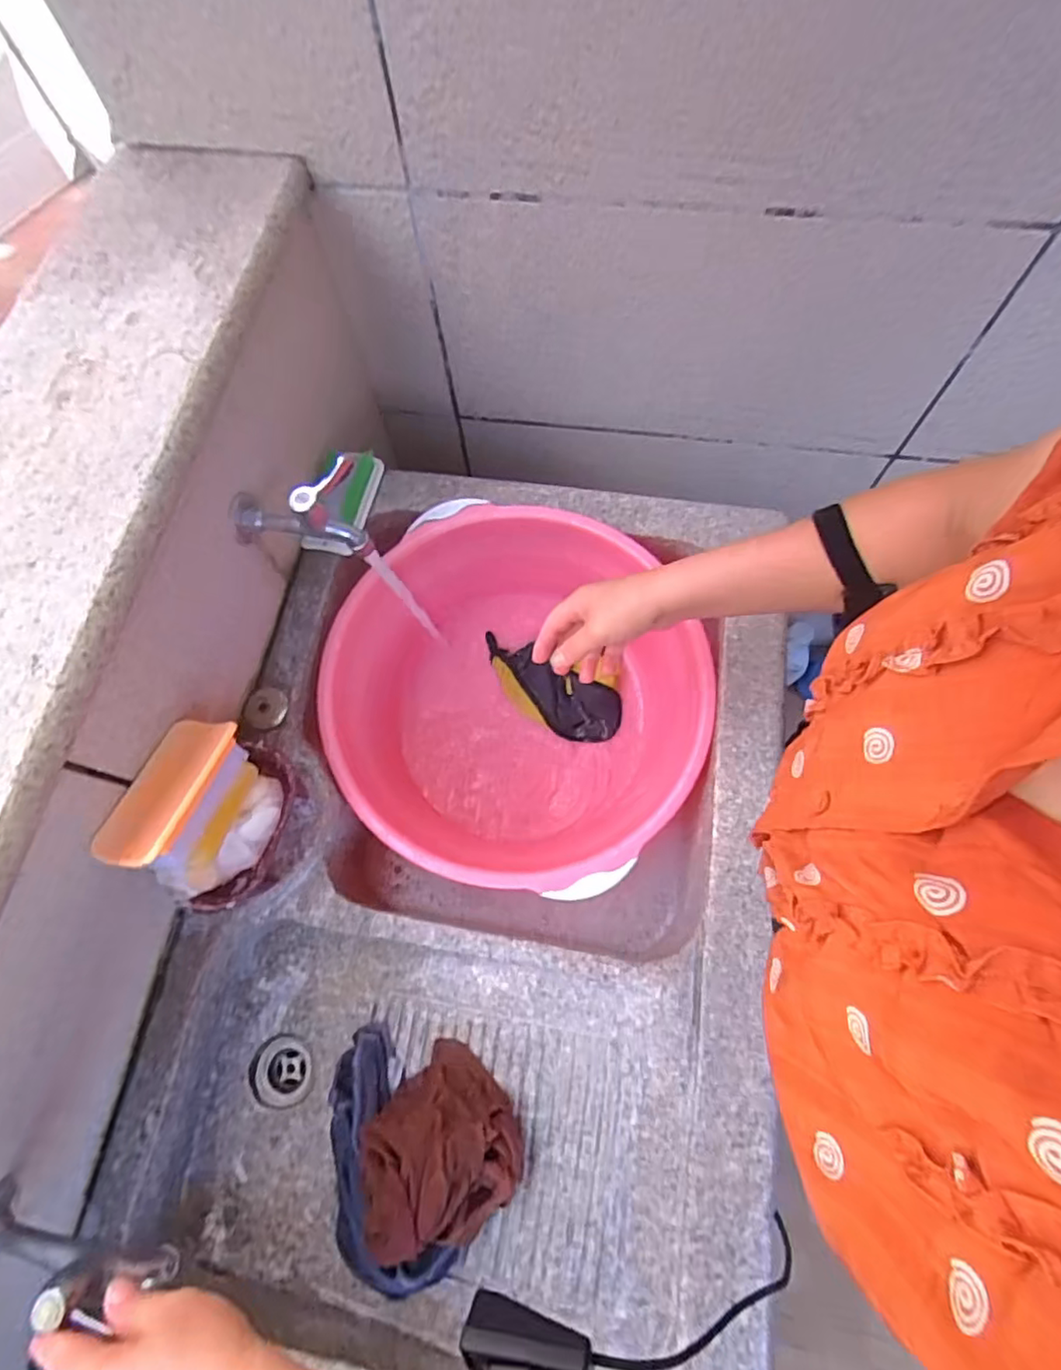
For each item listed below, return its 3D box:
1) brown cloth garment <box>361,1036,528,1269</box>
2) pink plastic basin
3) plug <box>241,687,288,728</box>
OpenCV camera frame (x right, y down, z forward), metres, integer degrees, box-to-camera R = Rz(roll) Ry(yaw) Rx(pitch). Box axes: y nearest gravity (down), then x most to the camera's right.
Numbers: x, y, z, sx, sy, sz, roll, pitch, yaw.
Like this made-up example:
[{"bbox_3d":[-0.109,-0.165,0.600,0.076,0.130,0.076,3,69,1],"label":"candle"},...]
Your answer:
[{"bbox_3d":[-0.083,0.412,0.539,0.122,0.086,0.143,40,76,15],"label":"brown cloth garment"},{"bbox_3d":[-0.010,0.025,0.755,0.406,0.205,0.416,-1,69,2],"label":"pink plastic basin"},{"bbox_3d":[-0.282,0.024,0.664,0.042,0.015,0.044,-1,69,2],"label":"plug"}]

